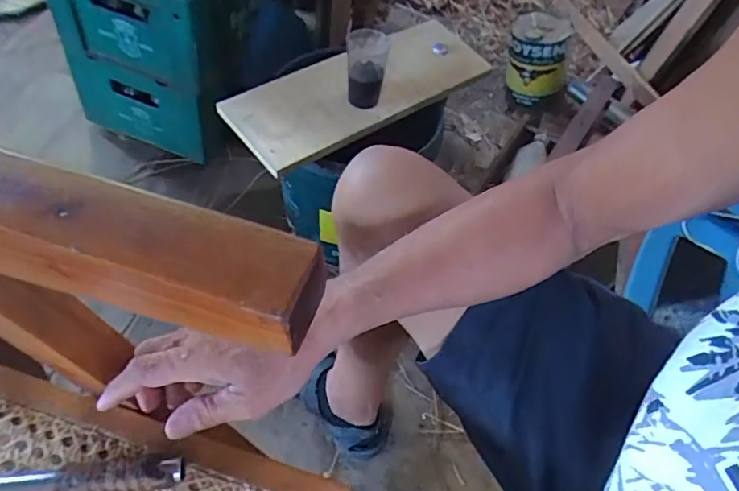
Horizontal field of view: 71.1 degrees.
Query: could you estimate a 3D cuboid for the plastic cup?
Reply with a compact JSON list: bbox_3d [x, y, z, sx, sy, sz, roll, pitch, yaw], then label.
[{"bbox_3d":[-0.005,-0.282,0.814,0.062,0.108,0.065,2,55,-2],"label":"plastic cup"}]

